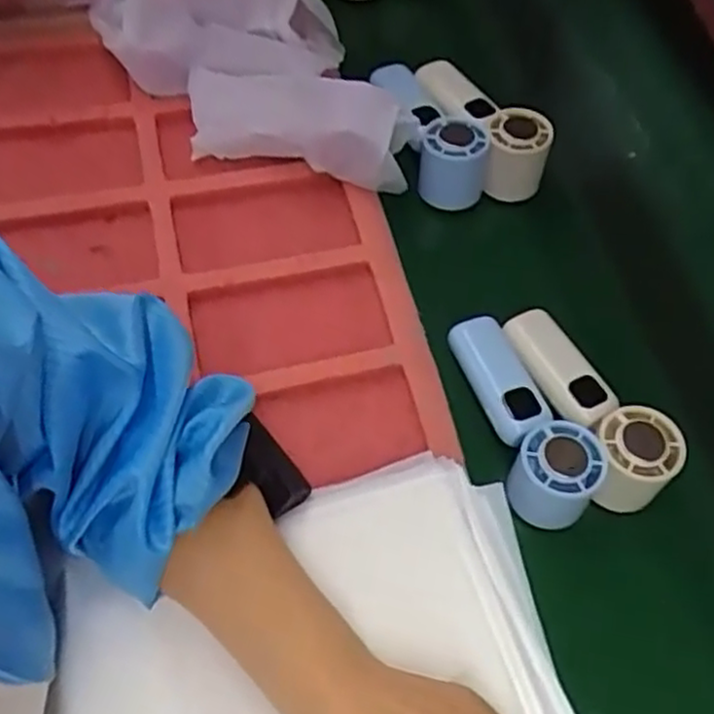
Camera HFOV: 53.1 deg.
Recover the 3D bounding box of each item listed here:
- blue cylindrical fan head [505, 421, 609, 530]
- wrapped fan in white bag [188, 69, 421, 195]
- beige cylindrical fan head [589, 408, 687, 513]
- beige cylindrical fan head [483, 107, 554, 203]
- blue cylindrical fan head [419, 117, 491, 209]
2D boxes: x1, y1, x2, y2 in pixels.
[{"bbox_3d":[0.130,0.078,0.473,0.053,0.055,0.056,2,62,-3],"label":"blue cylindrical fan head"},{"bbox_3d":[-0.048,-0.186,0.567,0.183,0.050,0.073,16,62,4],"label":"wrapped fan in white bag"},{"bbox_3d":[0.186,0.069,0.485,0.055,0.059,0.056,2,62,-3],"label":"beige cylindrical fan head"},{"bbox_3d":[0.133,-0.170,0.604,0.050,0.052,0.058,14,62,3],"label":"beige cylindrical fan head"},{"bbox_3d":[0.080,-0.161,0.591,0.055,0.053,0.055,2,62,-3],"label":"blue cylindrical fan head"}]

